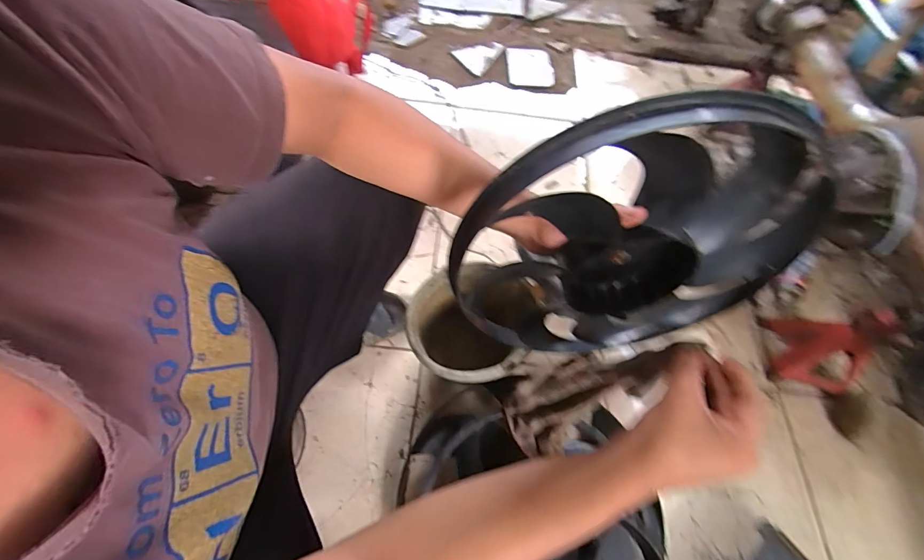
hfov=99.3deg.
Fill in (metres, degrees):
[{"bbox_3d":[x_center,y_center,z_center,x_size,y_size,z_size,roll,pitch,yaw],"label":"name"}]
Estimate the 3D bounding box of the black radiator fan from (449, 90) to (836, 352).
[{"bbox_3d":[0.169,-0.021,0.415,0.351,0.337,0.068,-3,62,-3],"label":"black radiator fan"}]

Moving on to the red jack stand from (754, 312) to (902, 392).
[{"bbox_3d":[0.797,0.134,0.825,0.175,0.241,0.143,16,62,4],"label":"red jack stand"}]

